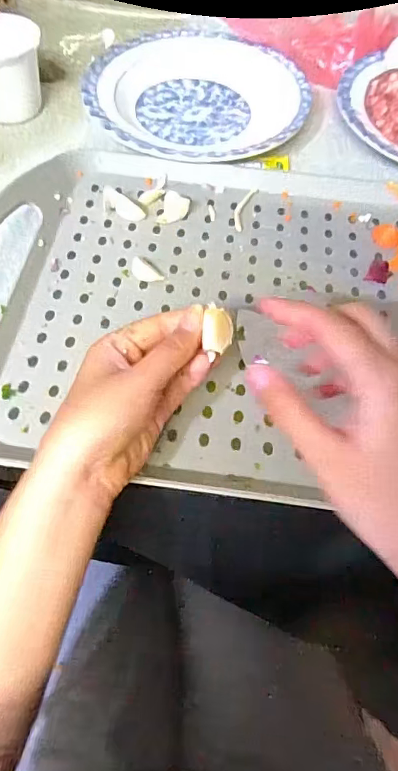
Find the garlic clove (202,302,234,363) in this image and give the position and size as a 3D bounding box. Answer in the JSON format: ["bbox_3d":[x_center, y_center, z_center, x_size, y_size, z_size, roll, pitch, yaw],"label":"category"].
[{"bbox_3d":[0.009,-0.032,0.273,0.016,0.014,0.027,3,92,-20],"label":"garlic clove"}]

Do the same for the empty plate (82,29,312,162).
[{"bbox_3d":[-0.002,-0.287,0.480,0.209,0.024,0.204,1,62,-1],"label":"empty plate"}]

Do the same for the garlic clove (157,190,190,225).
[{"bbox_3d":[-0.021,-0.152,0.415,0.022,0.008,0.031,13,62,5],"label":"garlic clove"}]

